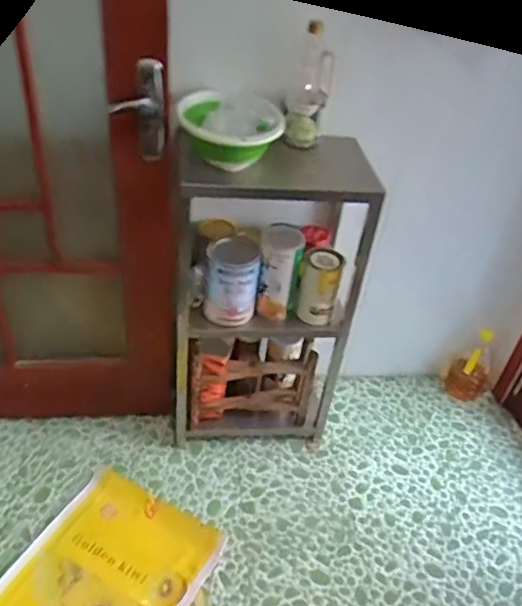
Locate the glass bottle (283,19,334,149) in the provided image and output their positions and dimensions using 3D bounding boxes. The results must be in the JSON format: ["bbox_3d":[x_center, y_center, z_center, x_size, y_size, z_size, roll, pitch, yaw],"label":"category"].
[{"bbox_3d":[0.099,-0.442,1.195,0.081,0.276,0.074,12,41,5],"label":"glass bottle"}]

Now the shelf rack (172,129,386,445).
[{"bbox_3d":[0.010,-0.015,1.500,0.451,0.887,0.293,4,39,-5],"label":"shelf rack"}]

